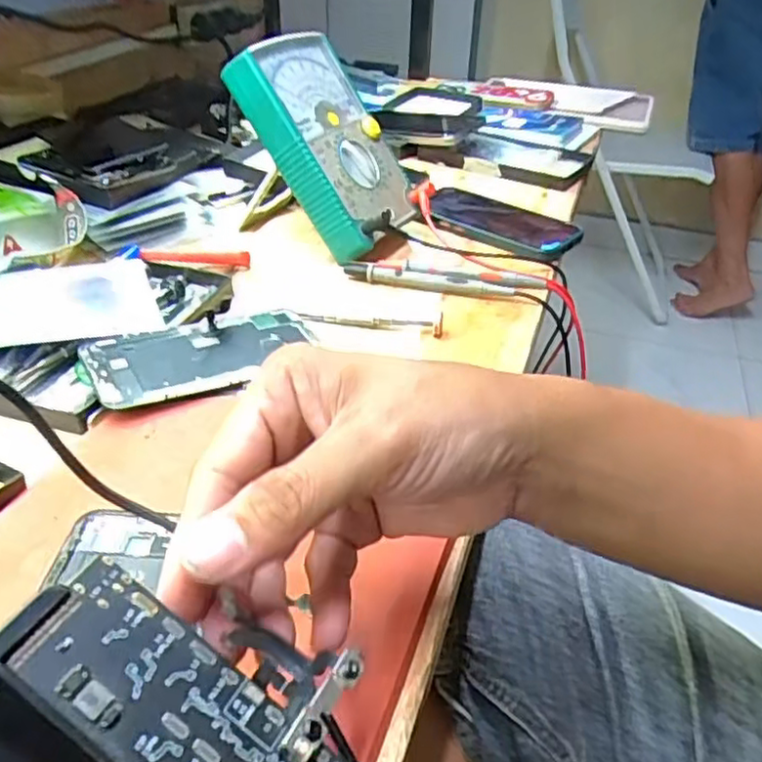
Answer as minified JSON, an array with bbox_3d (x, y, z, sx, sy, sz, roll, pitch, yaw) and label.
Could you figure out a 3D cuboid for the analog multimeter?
[{"bbox_3d":[-0.035,-0.187,0.536,0.046,0.165,0.111,-22,15,47],"label":"analog multimeter"}]

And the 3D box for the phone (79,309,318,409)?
[{"bbox_3d":[-0.104,-0.017,0.411,0.132,0.014,0.065,-15,38,-26],"label":"phone"}]

